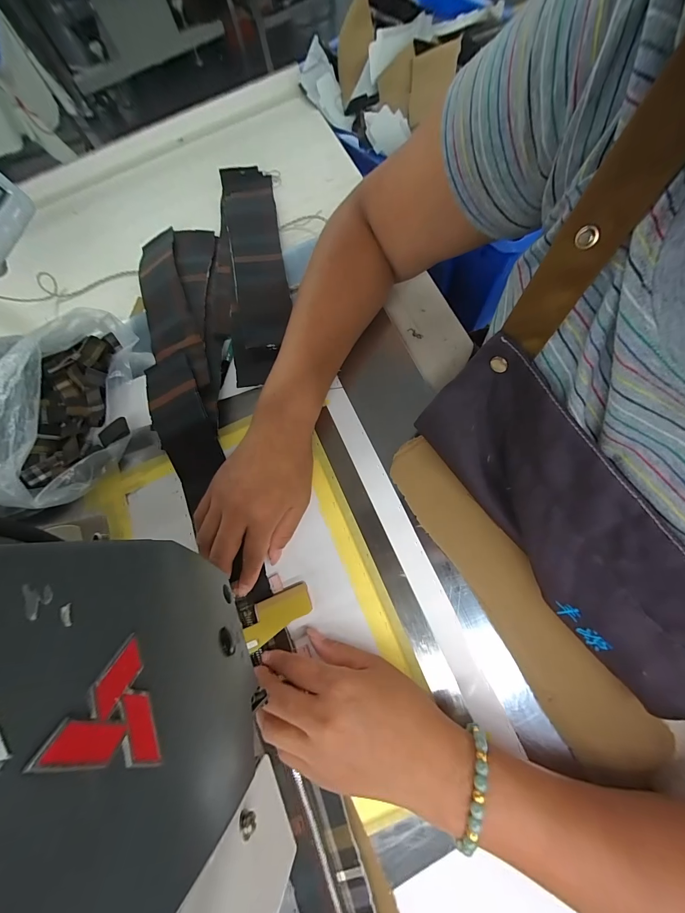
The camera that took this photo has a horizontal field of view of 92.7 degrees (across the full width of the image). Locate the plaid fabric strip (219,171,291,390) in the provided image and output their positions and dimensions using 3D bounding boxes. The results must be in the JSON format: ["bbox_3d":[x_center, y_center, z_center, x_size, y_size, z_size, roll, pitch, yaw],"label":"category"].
[{"bbox_3d":[-0.107,-0.243,0.396,0.072,0.022,0.338,-11,74,3],"label":"plaid fabric strip"}]

